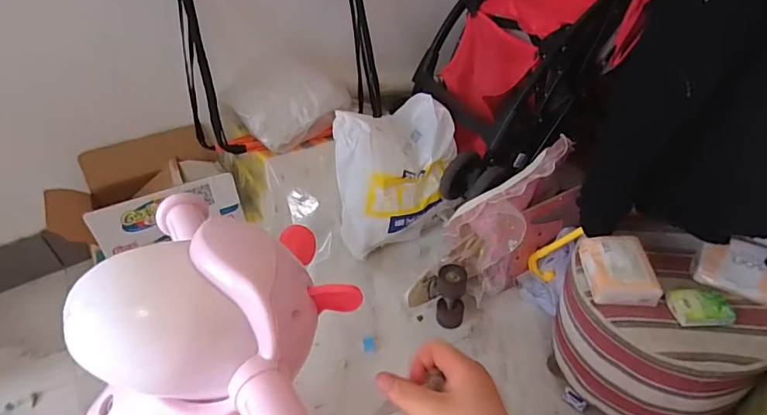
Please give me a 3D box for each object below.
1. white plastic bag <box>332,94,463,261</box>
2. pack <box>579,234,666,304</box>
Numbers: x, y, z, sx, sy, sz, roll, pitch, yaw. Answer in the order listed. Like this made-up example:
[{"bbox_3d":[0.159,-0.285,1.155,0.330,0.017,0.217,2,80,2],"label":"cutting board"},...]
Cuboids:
[{"bbox_3d":[0.033,-0.068,1.095,0.201,0.326,0.276,26,49,30],"label":"white plastic bag"},{"bbox_3d":[0.360,0.095,0.710,0.088,0.047,0.123,-1,41,4],"label":"pack"}]

